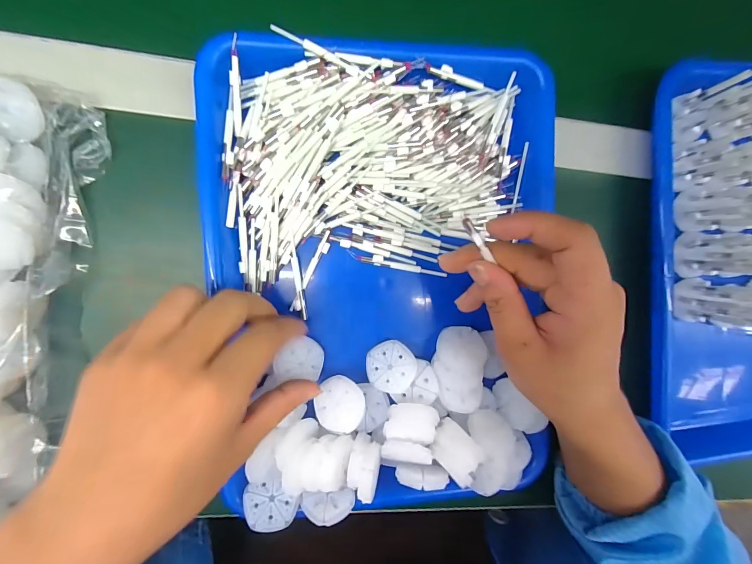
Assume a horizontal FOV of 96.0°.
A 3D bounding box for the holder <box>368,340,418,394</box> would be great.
[{"bbox_3d":[0.012,0.065,0.262,0.038,0.012,0.038,-2,80,9],"label":"holder"}]

